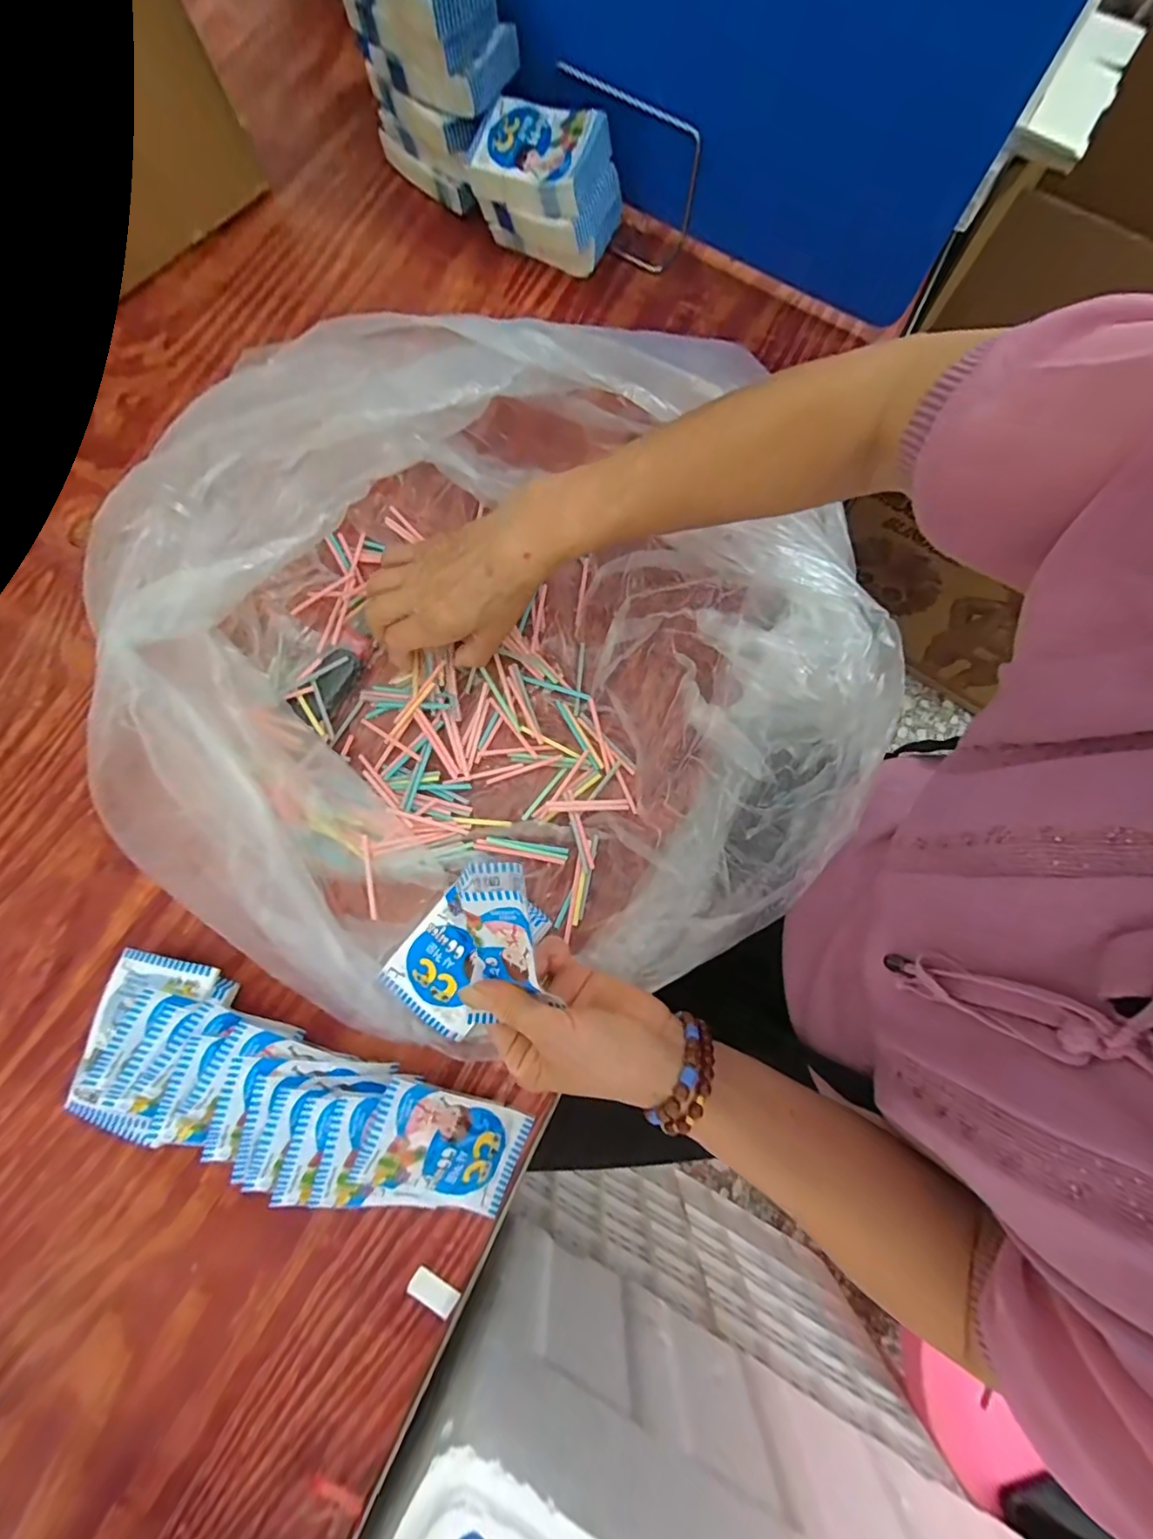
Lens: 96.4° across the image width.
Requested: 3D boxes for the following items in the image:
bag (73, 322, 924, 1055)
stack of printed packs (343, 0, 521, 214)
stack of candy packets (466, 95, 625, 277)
[{"bbox_3d":[-0.029,-0.050,0.339,0.459,0.143,0.465,16,80,4],"label":"bag"},{"bbox_3d":[-0.116,-0.601,0.448,0.124,0.136,0.081,43,83,8],"label":"stack of printed packs"},{"bbox_3d":[-0.027,-0.517,0.461,0.124,0.078,0.077,31,82,6],"label":"stack of candy packets"}]

